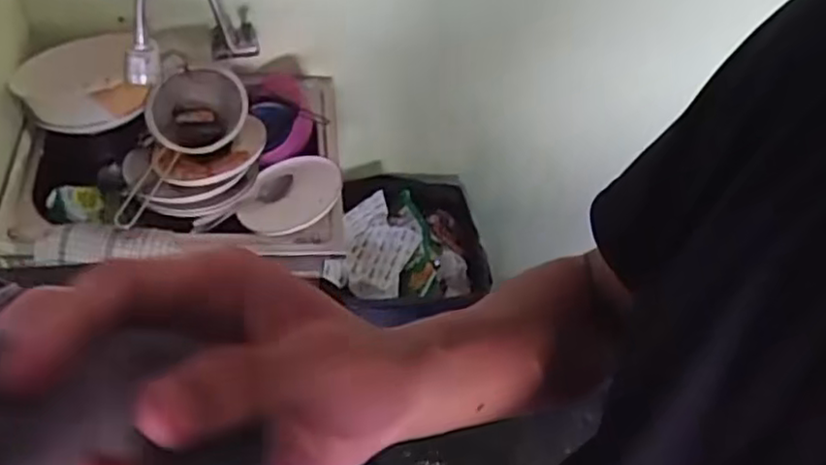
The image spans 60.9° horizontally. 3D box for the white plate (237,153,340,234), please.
[{"bbox_3d":[-0.194,-0.060,1.116,0.170,0.029,0.142,-23,45,-15],"label":"white plate"}]

